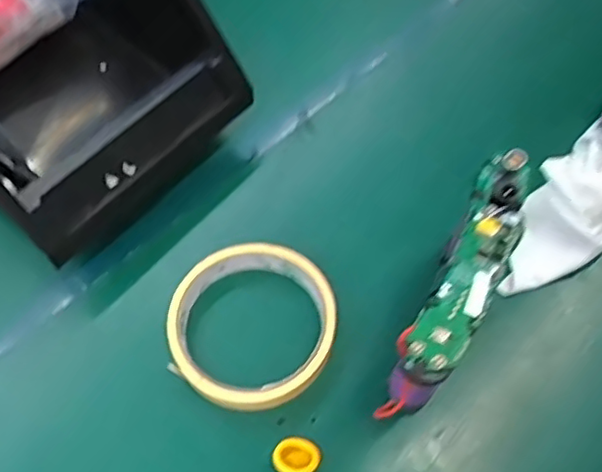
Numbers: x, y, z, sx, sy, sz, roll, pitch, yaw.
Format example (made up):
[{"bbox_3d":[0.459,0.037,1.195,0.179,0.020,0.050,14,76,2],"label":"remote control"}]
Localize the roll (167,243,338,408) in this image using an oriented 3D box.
[{"bbox_3d":[-0.026,0.048,0.335,0.088,0.017,0.088,0,62,-1],"label":"roll"}]

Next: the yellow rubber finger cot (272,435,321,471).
[{"bbox_3d":[-0.002,0.110,0.308,0.022,0.008,0.021,0,62,-1],"label":"yellow rubber finger cot"}]

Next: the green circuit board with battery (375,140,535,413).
[{"bbox_3d":[0.070,0.019,0.263,0.026,0.022,0.125,26,65,12],"label":"green circuit board with battery"}]

